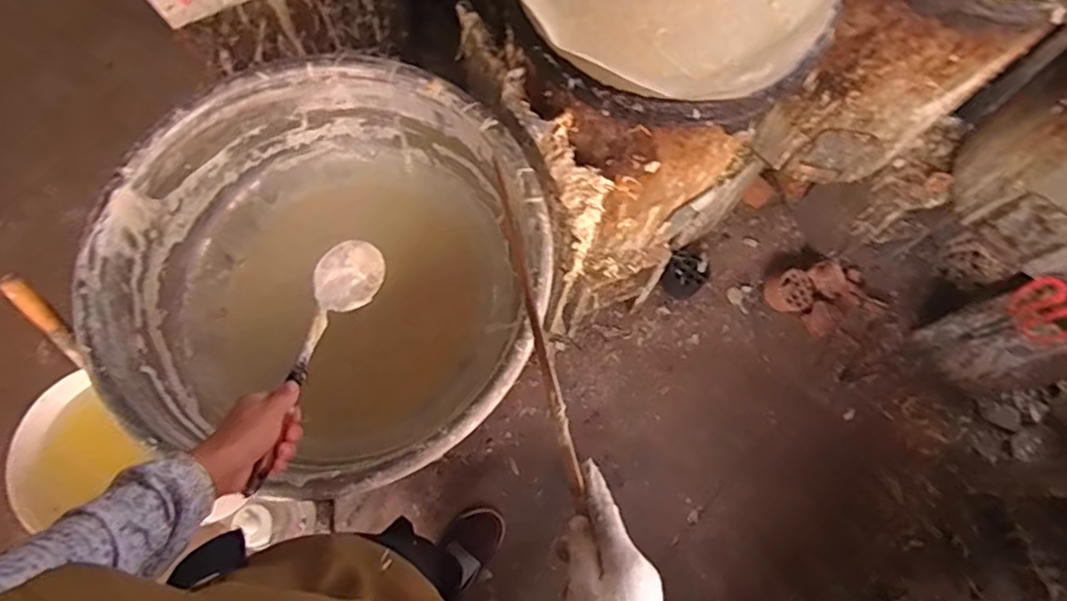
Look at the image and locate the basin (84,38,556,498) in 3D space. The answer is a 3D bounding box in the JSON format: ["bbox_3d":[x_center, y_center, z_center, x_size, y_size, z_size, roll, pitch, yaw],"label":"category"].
[{"bbox_3d":[-0.266,-0.035,0.876,0.555,0.227,0.542,0,72,0],"label":"basin"}]

